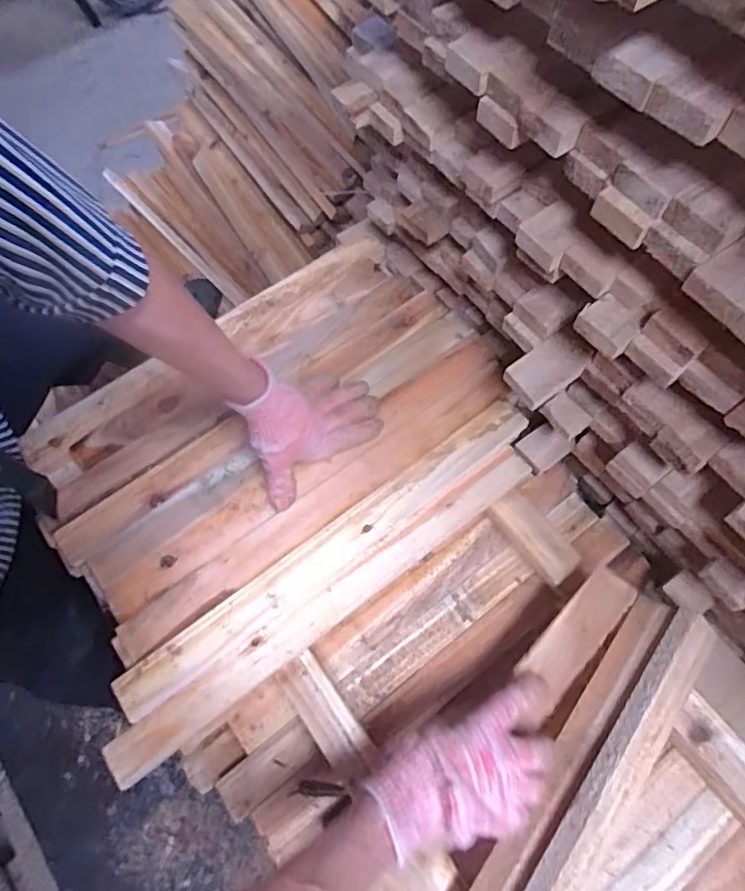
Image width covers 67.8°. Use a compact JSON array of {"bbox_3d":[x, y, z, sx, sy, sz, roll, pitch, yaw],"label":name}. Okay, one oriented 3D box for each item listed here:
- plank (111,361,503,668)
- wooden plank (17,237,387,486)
[{"bbox_3d":[-0.049,0.058,0.589,0.487,0.012,0.043,-35,69,-13],"label":"plank"},{"bbox_3d":[-0.183,-0.116,0.665,0.480,0.024,0.078,-36,70,-13],"label":"wooden plank"}]

